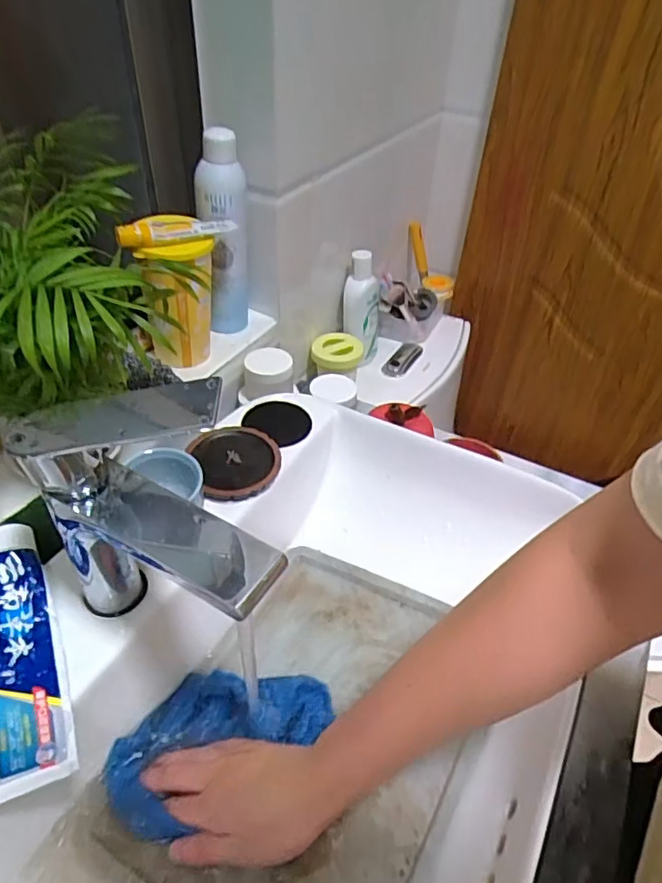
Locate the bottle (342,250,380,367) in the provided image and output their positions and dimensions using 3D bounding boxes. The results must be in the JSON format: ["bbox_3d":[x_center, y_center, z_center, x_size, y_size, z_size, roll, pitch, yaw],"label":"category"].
[{"bbox_3d":[0.052,-0.216,0.941,0.060,0.183,0.062,16,44,14],"label":"bottle"}]

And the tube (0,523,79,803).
[{"bbox_3d":[-0.218,0.141,0.395,0.050,0.038,0.181,-17,46,-20],"label":"tube"}]

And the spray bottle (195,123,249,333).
[{"bbox_3d":[-0.127,-0.238,0.692,0.056,0.237,0.061,-5,43,-9],"label":"spray bottle"}]

